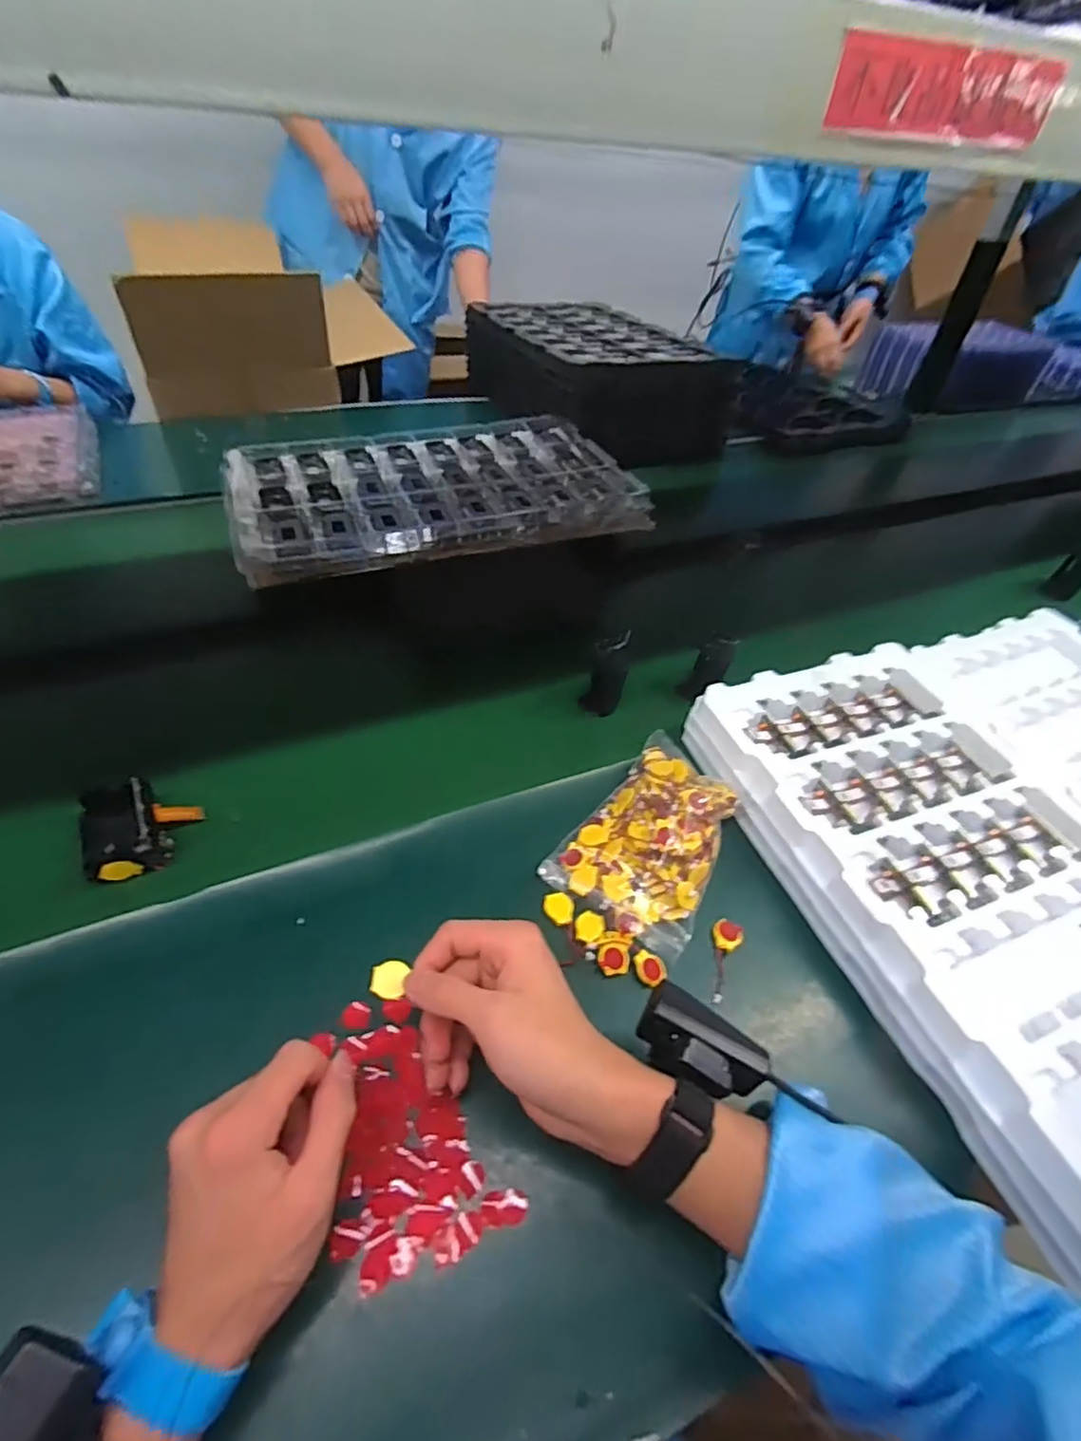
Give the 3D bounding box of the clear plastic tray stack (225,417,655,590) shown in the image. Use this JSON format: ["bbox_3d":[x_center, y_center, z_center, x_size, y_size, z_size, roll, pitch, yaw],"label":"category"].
[{"bbox_3d":[-0.138,-0.314,0.830,0.520,0.039,0.316,-15,49,-19],"label":"clear plastic tray stack"}]

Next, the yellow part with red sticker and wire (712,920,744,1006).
[{"bbox_3d":[0.129,0.172,0.443,0.022,0.009,0.061,22,47,16],"label":"yellow part with red sticker and wire"}]

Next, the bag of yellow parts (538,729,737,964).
[{"bbox_3d":[0.094,0.084,0.488,0.112,0.039,0.164,29,49,21],"label":"bag of yellow parts"}]

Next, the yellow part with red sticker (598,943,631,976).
[{"bbox_3d":[0.052,0.166,0.431,0.023,0.004,0.022,3,45,-3],"label":"yellow part with red sticker"}]

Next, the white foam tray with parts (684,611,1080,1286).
[{"bbox_3d":[0.448,0.085,0.520,0.516,0.057,0.430,-13,48,-18],"label":"white foam tray with parts"}]

